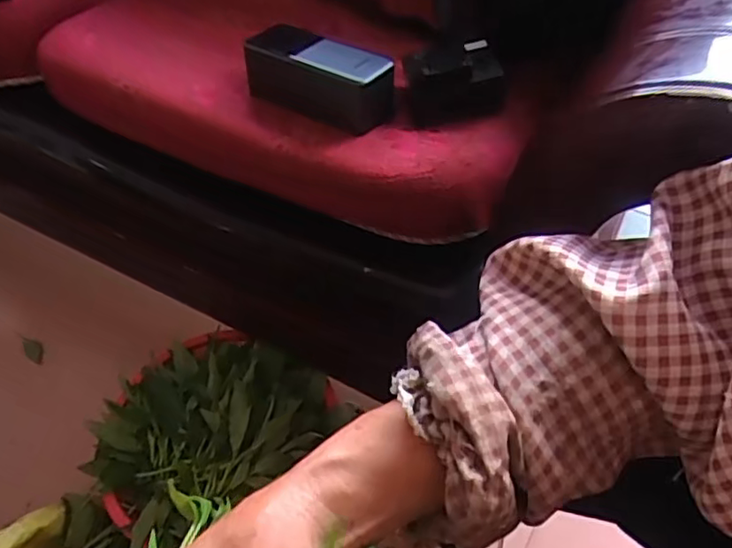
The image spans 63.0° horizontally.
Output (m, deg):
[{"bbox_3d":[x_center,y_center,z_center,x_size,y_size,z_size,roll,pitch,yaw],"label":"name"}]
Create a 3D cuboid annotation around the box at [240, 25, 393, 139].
[{"bbox_3d":[-0.042,-0.166,0.503,0.130,0.052,0.043,24,58,20],"label":"box"}]

